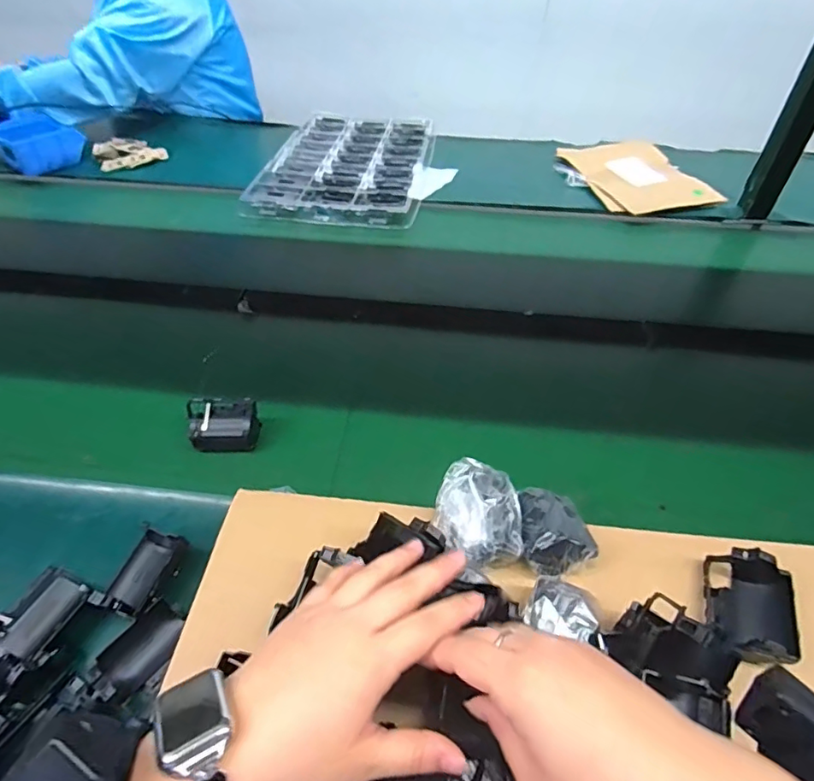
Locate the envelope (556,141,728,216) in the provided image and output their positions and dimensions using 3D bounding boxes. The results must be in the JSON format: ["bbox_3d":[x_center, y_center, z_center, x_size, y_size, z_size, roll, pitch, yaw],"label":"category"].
[{"bbox_3d":[0.433,-0.411,1.000,0.202,0.025,0.256,-13,48,-14],"label":"envelope"}]

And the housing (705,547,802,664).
[{"bbox_3d":[0.246,0.152,0.372,0.048,0.028,0.074,13,47,11],"label":"housing"}]

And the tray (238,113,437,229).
[{"bbox_3d":[-0.104,-0.440,1.015,0.282,0.024,0.446,7,46,5],"label":"tray"}]

